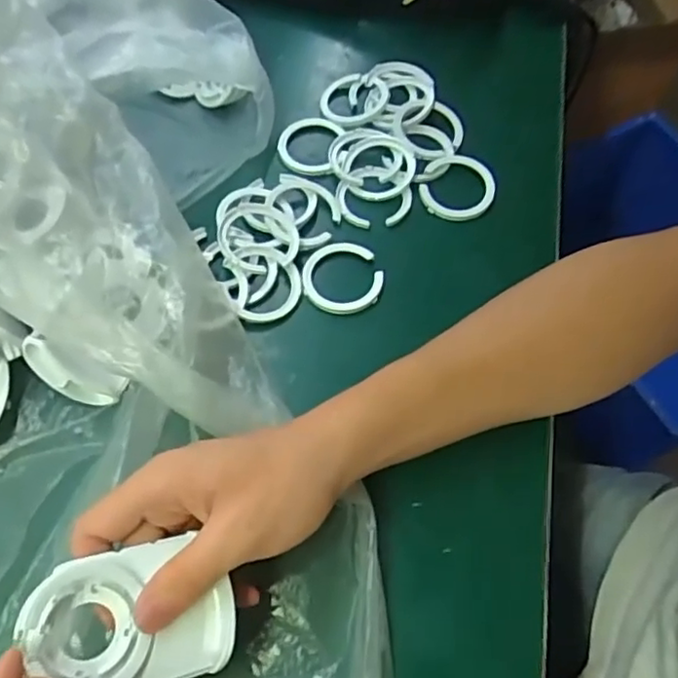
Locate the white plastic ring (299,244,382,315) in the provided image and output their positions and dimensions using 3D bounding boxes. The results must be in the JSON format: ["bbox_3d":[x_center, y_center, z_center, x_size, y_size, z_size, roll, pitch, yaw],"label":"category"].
[{"bbox_3d":[0.002,-0.039,0.412,0.050,0.005,0.050,0,61,0],"label":"white plastic ring"}]

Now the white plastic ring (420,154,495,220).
[{"bbox_3d":[0.079,-0.105,0.442,0.046,0.007,0.052,-20,63,-10],"label":"white plastic ring"}]

